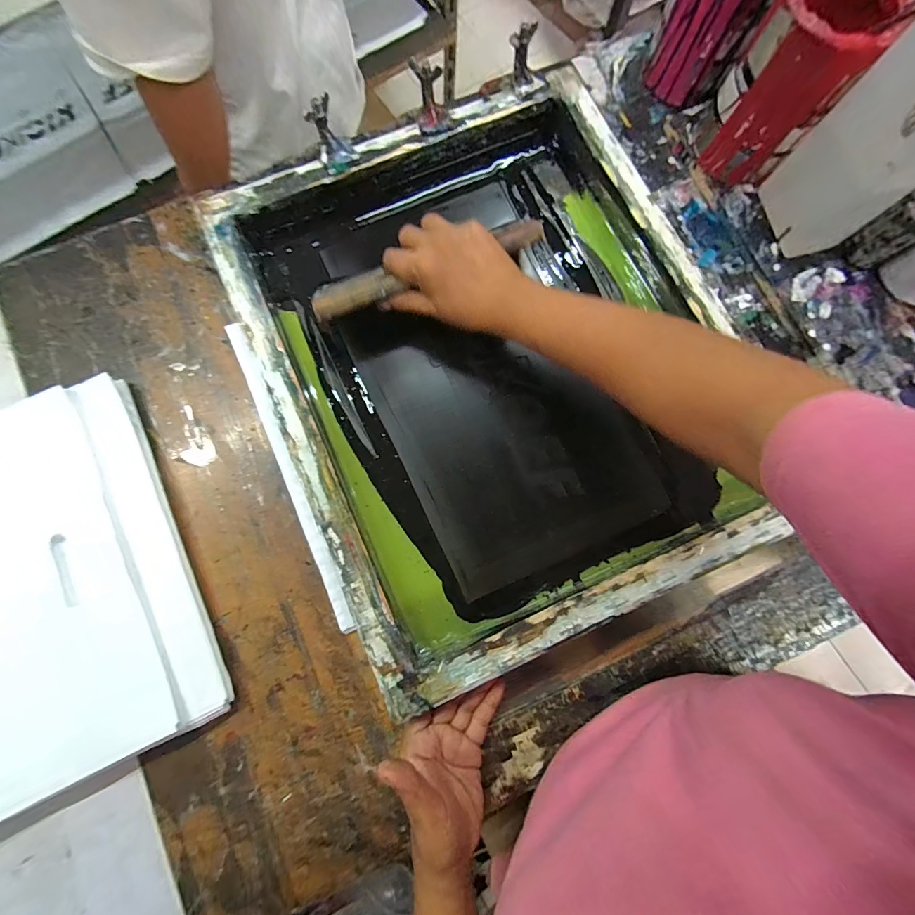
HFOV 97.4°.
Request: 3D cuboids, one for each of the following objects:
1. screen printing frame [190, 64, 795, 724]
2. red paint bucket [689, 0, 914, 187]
[{"bbox_3d":[0.034,-0.101,0.426,0.450,0.062,0.547,-22,79,-5],"label":"screen printing frame"},{"bbox_3d":[0.330,-0.379,0.417,0.101,0.159,0.105,31,82,4],"label":"red paint bucket"}]

